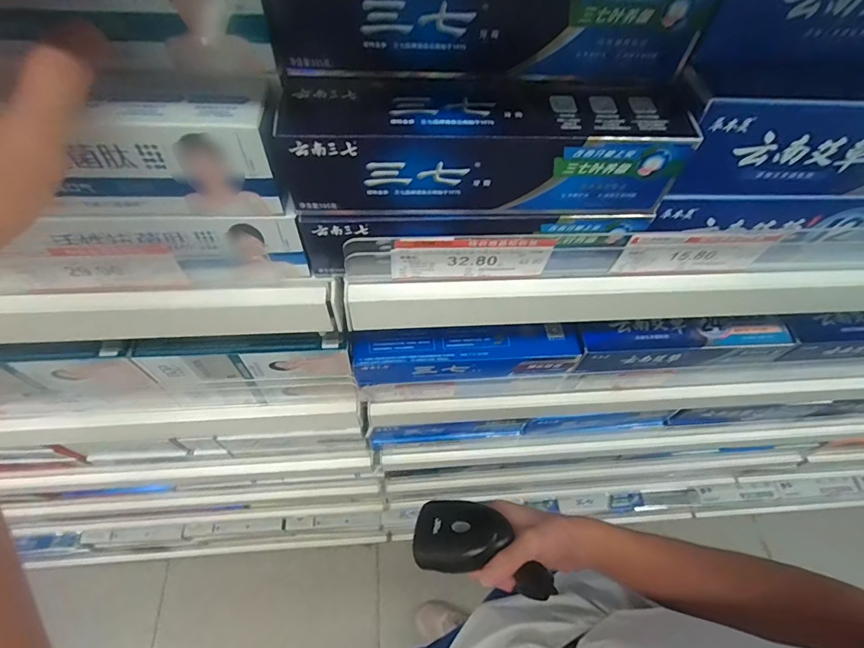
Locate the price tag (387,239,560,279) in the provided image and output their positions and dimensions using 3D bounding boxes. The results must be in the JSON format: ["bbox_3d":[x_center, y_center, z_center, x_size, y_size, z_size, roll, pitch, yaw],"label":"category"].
[{"bbox_3d":[0.026,-0.042,0.282,0.102,0.036,0.004,-2,60,-4],"label":"price tag"}]

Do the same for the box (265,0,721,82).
[{"bbox_3d":[0.027,-0.157,0.218,0.214,0.055,0.044,0,60,-3],"label":"box"}]

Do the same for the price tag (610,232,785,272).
[{"bbox_3d":[0.176,-0.048,0.294,0.101,0.035,0.005,-2,60,-4],"label":"price tag"}]

